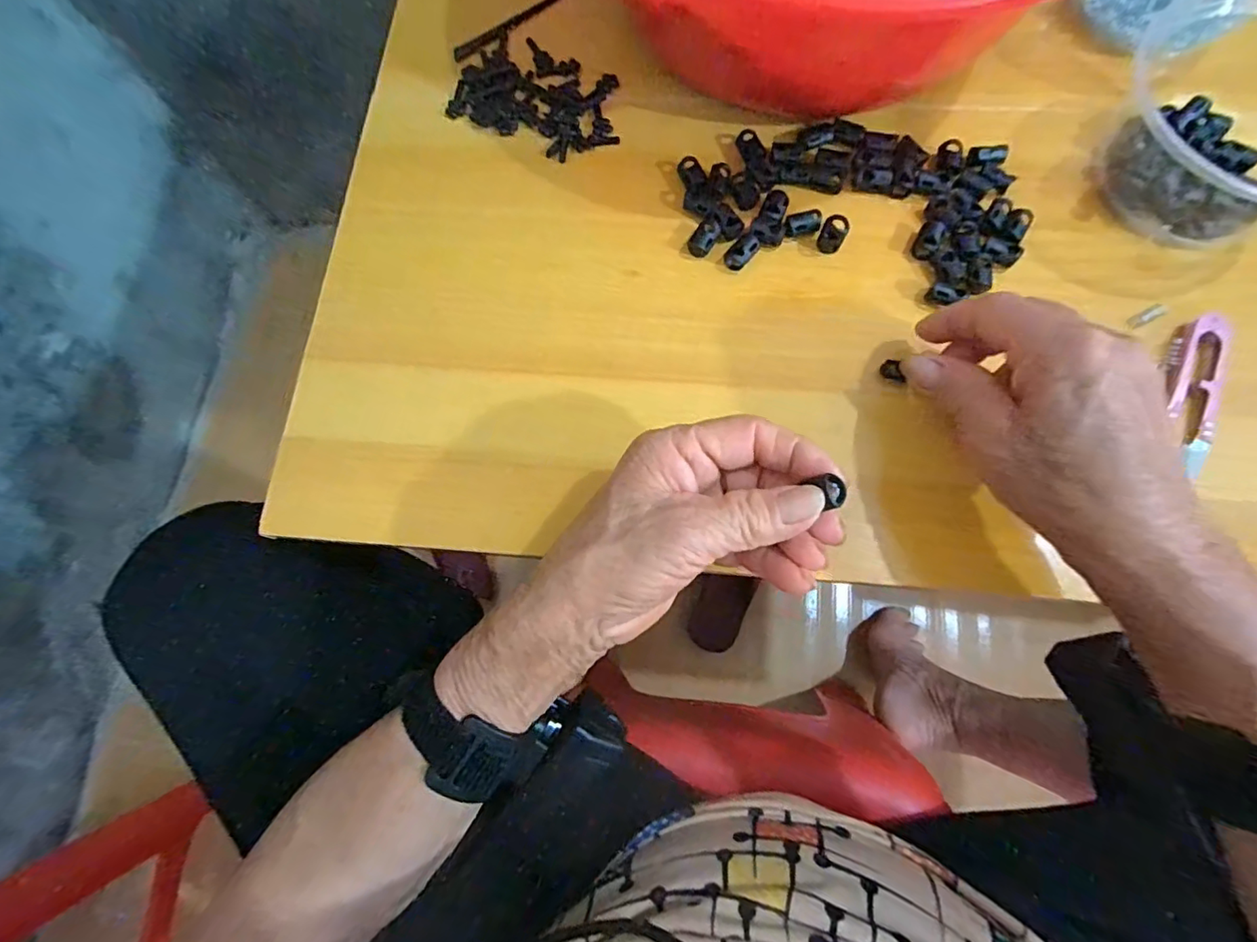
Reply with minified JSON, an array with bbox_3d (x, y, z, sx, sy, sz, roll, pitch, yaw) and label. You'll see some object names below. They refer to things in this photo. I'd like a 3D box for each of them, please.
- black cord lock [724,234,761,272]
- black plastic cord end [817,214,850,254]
[{"bbox_3d":[0.065,-0.126,0.308,0.021,0.006,0.013,-42,77,-9],"label":"black cord lock"},{"bbox_3d":[0.116,-0.135,0.305,0.013,0.015,0.013,-1,74,2],"label":"black plastic cord end"}]

